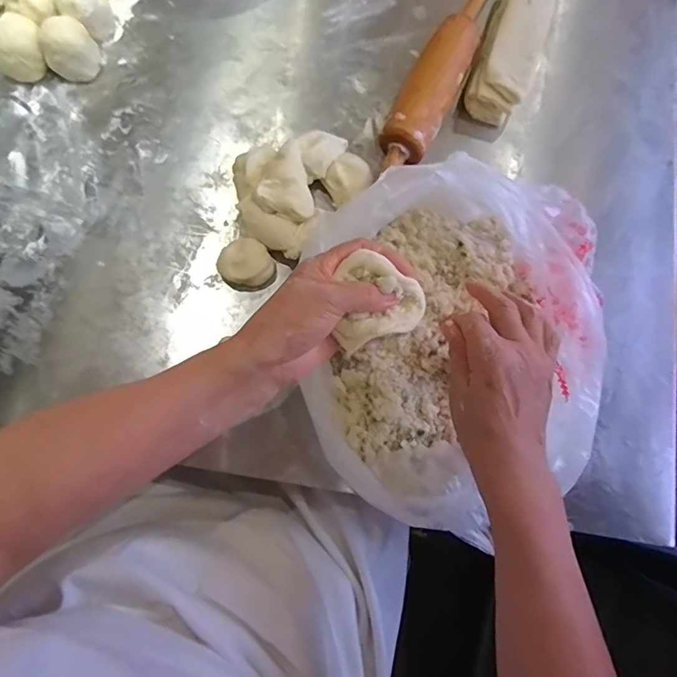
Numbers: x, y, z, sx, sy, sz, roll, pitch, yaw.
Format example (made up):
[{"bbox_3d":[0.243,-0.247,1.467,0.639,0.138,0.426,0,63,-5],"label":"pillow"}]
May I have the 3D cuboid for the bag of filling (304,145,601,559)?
[{"bbox_3d":[0.104,0.004,0.438,0.246,0.106,0.302,5,76,0],"label":"bag of filling"}]

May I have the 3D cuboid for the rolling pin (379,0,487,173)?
[{"bbox_3d":[0.115,-0.296,0.537,0.053,0.049,0.256,25,77,5],"label":"rolling pin"}]

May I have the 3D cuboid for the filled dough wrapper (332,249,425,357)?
[{"bbox_3d":[0.034,-0.027,0.375,0.064,0.022,0.072,2,76,-1],"label":"filled dough wrapper"}]

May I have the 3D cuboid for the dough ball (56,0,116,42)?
[{"bbox_3d":[-0.278,-0.364,0.533,0.049,0.048,0.044,-26,78,-7],"label":"dough ball"}]

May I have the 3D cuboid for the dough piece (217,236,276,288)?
[{"bbox_3d":[-0.092,-0.076,0.490,0.051,0.025,0.044,5,76,0],"label":"dough piece"}]

